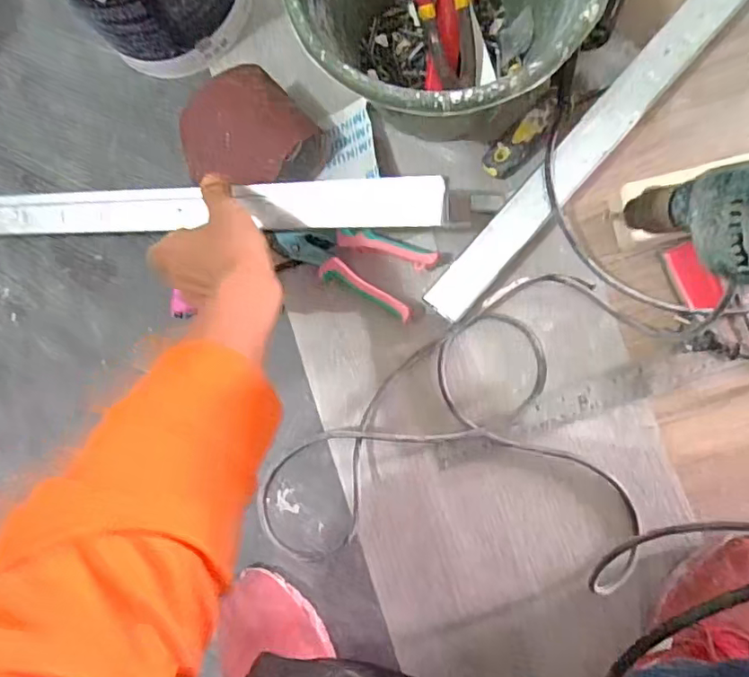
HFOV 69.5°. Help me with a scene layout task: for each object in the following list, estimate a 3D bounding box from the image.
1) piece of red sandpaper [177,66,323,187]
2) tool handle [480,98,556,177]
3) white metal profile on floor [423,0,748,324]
[{"bbox_3d":[-0.123,-0.194,0.542,0.116,0.071,0.126,-45,81,2],"label":"piece of red sandpaper"},{"bbox_3d":[0.144,-0.194,0.524,0.033,0.023,0.092,44,94,8],"label":"tool handle"},{"bbox_3d":[0.213,-0.195,0.509,0.040,0.037,0.450,42,94,8],"label":"white metal profile on floor"}]

